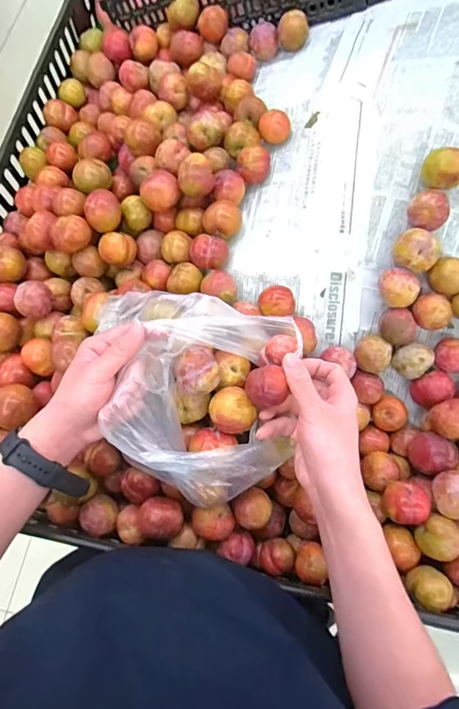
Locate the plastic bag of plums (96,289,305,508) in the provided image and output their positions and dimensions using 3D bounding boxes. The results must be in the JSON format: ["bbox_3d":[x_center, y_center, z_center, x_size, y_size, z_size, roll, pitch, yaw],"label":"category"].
[{"bbox_3d":[-0.040,0.034,0.418,0.205,0.085,0.187,15,74,4],"label":"plastic bag of plums"}]

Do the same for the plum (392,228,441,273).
[{"bbox_3d":[0.206,-0.112,0.479,0.046,0.047,0.037,32,76,8],"label":"plum"}]

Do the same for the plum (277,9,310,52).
[{"bbox_3d":[0.088,-0.450,0.597,0.042,0.041,0.037,7,74,2],"label":"plum"}]

